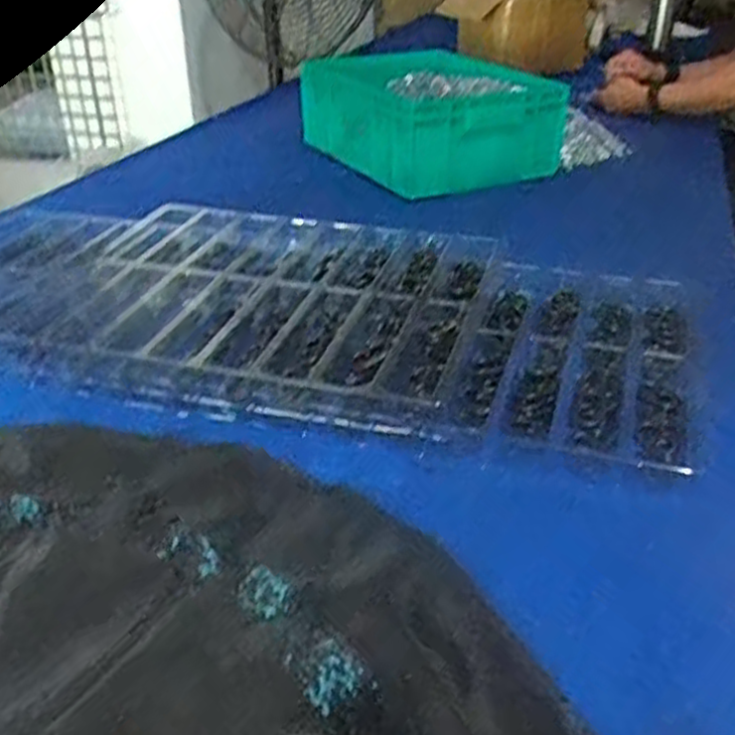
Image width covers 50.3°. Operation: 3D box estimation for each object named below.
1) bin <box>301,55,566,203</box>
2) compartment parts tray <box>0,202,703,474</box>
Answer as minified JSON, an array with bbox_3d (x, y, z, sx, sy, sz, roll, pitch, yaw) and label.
[{"bbox_3d":[0.094,-0.422,1.312,0.296,0.130,0.394,-16,35,-25],"label":"bin"},{"bbox_3d":[-0.117,-0.068,0.808,0.863,0.045,0.344,8,33,15],"label":"compartment parts tray"}]

